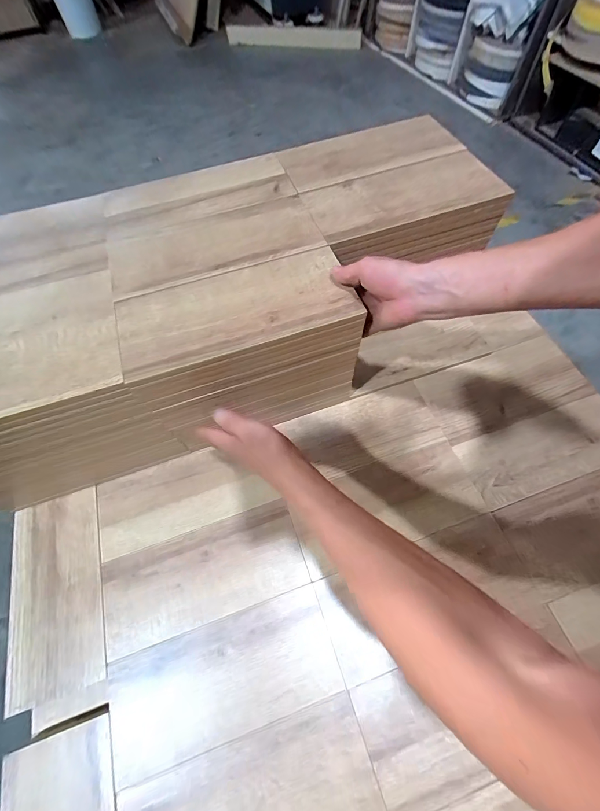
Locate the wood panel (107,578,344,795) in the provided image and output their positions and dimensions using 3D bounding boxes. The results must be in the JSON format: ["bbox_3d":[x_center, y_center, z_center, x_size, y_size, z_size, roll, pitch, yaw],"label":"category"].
[{"bbox_3d":[-0.101,0.359,0.442,0.291,0.010,0.128,-18,63,-7],"label":"wood panel"}]

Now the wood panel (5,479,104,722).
[{"bbox_3d":[-0.366,0.271,0.491,0.134,0.013,0.265,-17,63,-7],"label":"wood panel"}]

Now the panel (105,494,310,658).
[{"bbox_3d":[-0.144,0.251,0.499,0.292,0.008,0.127,-18,64,-7],"label":"panel"}]

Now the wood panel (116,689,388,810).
[{"bbox_3d":[-0.055,0.469,0.383,0.290,0.009,0.129,-18,63,-7],"label":"wood panel"}]

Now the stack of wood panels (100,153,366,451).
[{"bbox_3d":[-0.116,-0.179,0.560,0.292,0.205,0.373,-18,64,-7],"label":"stack of wood panels"}]

